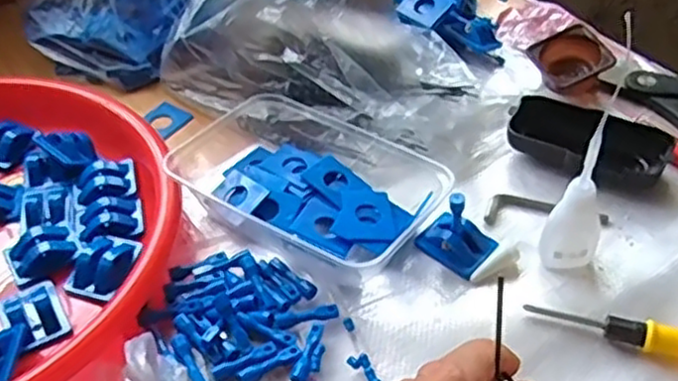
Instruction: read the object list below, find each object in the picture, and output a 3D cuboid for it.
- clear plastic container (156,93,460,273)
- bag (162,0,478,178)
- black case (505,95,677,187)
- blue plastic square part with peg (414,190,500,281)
[{"bbox_3d":[-0.033,-0.017,0.484,0.203,0.034,0.103,22,49,22],"label":"clear plastic container"},{"bbox_3d":[-0.002,-0.131,0.526,0.241,0.130,0.132,15,47,16],"label":"bag"},{"bbox_3d":[0.173,-0.033,0.499,0.104,0.024,0.051,22,49,22],"label":"black case"},{"bbox_3d":[0.073,0.021,0.436,0.043,0.042,0.029,33,54,30],"label":"blue plastic square part with peg"}]

